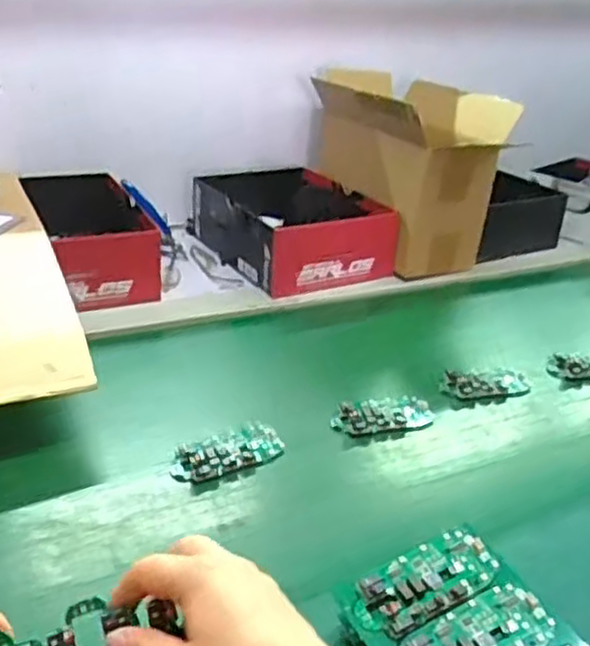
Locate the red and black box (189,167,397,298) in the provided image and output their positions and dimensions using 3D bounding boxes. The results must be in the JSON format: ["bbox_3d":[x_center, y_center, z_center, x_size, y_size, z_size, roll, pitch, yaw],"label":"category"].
[{"bbox_3d":[-0.009,-0.135,0.977,0.185,0.089,0.255,-15,34,-33],"label":"red and black box"}]

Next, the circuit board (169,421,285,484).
[{"bbox_3d":[-0.058,0.107,0.616,0.094,0.012,0.049,-15,34,-33],"label":"circuit board"}]

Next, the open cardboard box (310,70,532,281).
[{"bbox_3d":[0.159,-0.213,1.019,0.160,0.207,0.246,-15,34,-33],"label":"open cardboard box"}]

